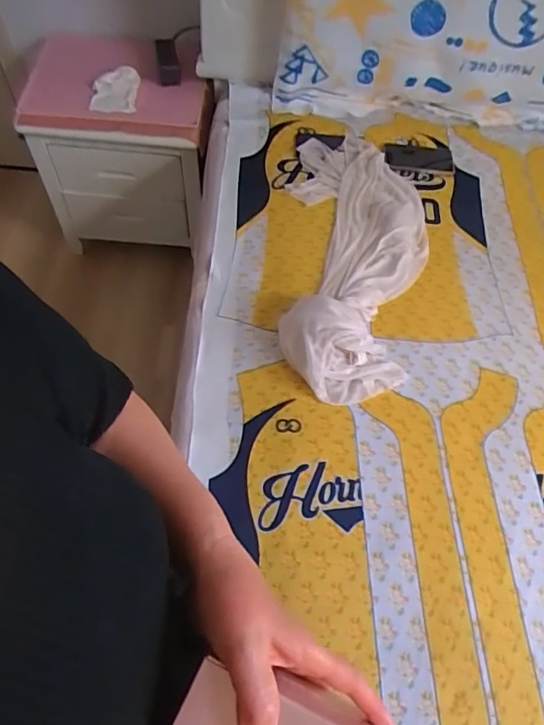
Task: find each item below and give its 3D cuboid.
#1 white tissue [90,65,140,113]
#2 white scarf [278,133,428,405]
[{"bbox_3d":[-0.410,-0.700,1.315,0.129,0.075,0.118,3,60,-3],"label":"white tissue"},{"bbox_3d":[0.172,-0.234,1.014,0.285,0.064,0.670,5,60,-2],"label":"white scarf"}]

